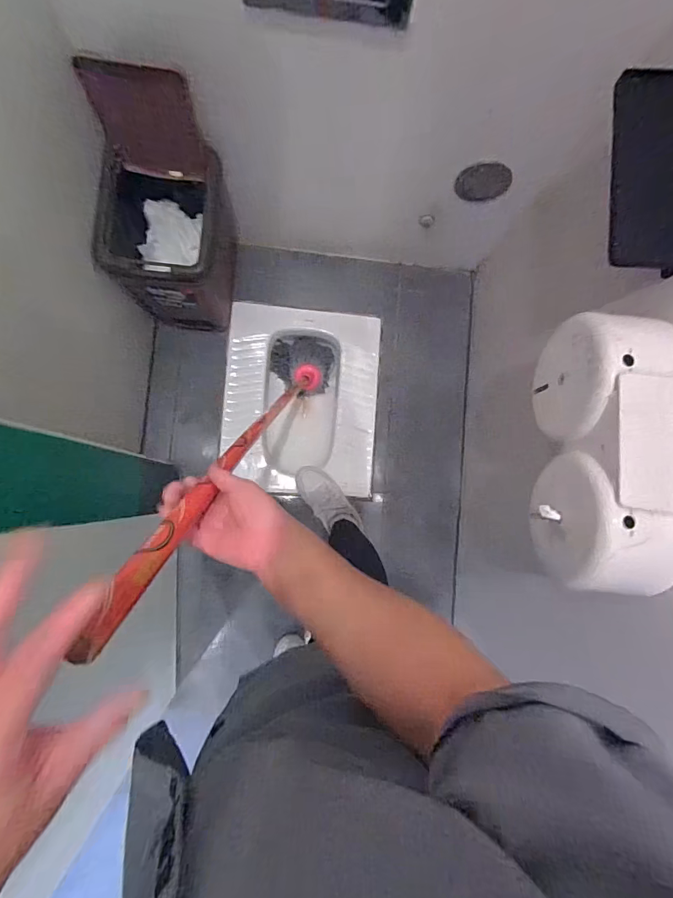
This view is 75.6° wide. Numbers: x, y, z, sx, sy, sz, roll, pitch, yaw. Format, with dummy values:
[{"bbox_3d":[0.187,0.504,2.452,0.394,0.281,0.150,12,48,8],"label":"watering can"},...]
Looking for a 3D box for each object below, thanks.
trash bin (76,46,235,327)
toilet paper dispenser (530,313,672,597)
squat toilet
[{"bbox_3d":[-0.349,-0.469,0.936,0.211,0.477,0.271,8,84,-4],"label":"trash bin"},{"bbox_3d":[0.351,0.004,0.578,0.123,0.157,0.354,7,84,-4],"label":"toilet paper dispenser"},{"bbox_3d":[-0.098,-0.128,1.232,0.415,0.170,0.504,3,84,-5],"label":"squat toilet"}]

